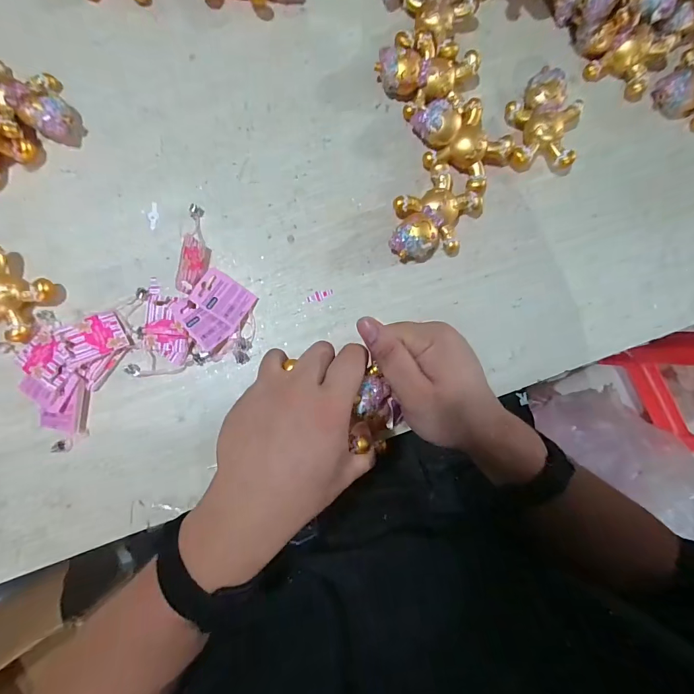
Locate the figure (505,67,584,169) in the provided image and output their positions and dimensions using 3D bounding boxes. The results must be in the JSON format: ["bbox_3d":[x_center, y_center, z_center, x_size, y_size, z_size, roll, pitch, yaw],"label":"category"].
[{"bbox_3d":[0.227,-0.267,0.441,0.077,0.033,0.106,4,88,-3],"label":"figure"}]

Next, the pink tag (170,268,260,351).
[{"bbox_3d":[-0.146,-0.045,0.421,0.077,0.019,0.064,-45,91,-4],"label":"pink tag"}]

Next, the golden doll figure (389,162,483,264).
[{"bbox_3d":[0.098,-0.145,0.433,0.086,0.030,0.111,39,86,-1],"label":"golden doll figure"}]

